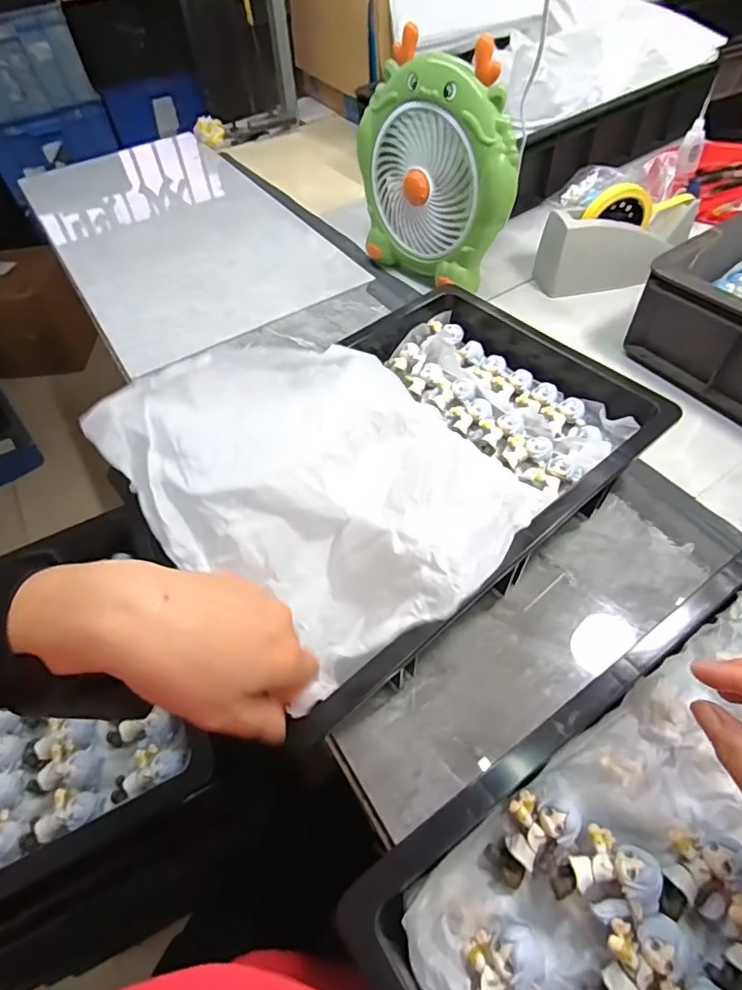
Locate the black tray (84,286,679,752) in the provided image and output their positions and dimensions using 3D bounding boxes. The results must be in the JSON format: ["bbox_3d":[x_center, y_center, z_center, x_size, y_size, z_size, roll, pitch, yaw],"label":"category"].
[{"bbox_3d":[0.035,-0.045,0.449,0.427,0.079,0.274,-28,58,-34],"label":"black tray"}]

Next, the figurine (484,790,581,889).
[{"bbox_3d":[0.099,0.213,0.316,0.056,0.029,0.036,-38,59,-21],"label":"figurine"}]

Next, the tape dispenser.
[{"bbox_3d":[0.337,-0.350,0.694,0.196,0.110,0.067,-6,53,0],"label":"tape dispenser"}]

